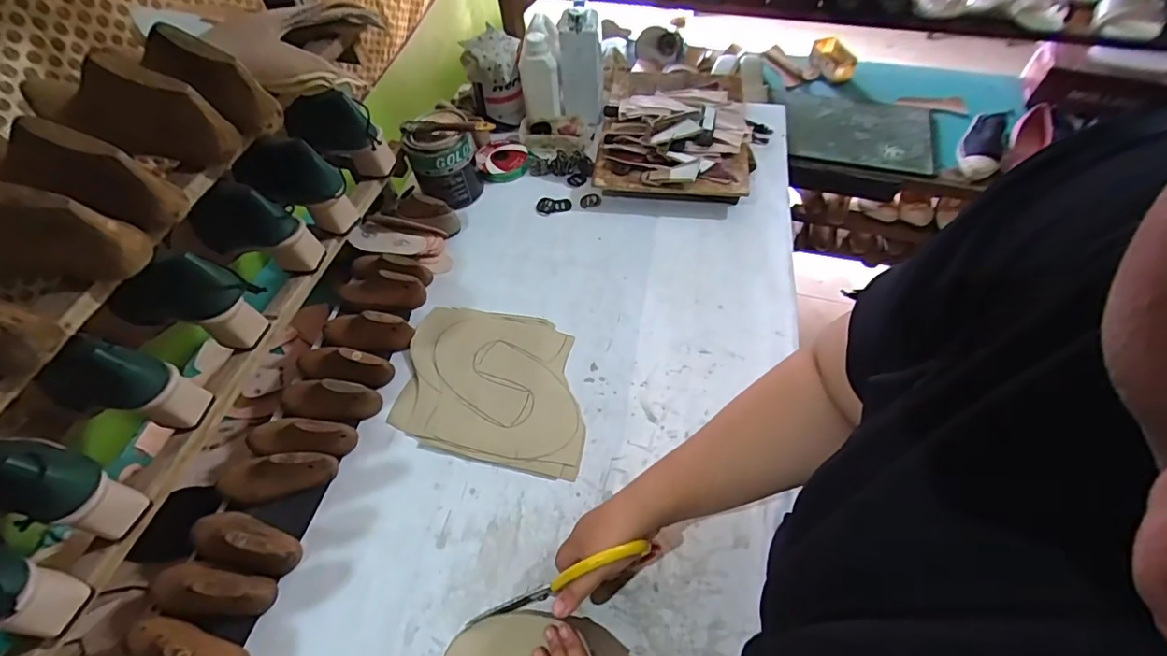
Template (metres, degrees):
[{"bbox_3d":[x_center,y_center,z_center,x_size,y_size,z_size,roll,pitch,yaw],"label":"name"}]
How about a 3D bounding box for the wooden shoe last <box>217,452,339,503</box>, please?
[{"bbox_3d":[-0.374,0.177,0.629,0.143,0.056,0.057,-1,55,2],"label":"wooden shoe last"}]

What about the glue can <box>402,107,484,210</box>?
[{"bbox_3d":[-0.237,-0.291,0.890,0.112,0.132,0.111,-1,55,2],"label":"glue can"}]

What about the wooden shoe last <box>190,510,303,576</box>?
[{"bbox_3d":[-0.385,0.238,0.586,0.132,0.051,0.051,12,57,11],"label":"wooden shoe last"}]

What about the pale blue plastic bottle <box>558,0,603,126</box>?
[{"bbox_3d":[-0.003,-0.493,0.985,0.082,0.205,0.065,-1,55,2],"label":"pale blue plastic bottle"}]

